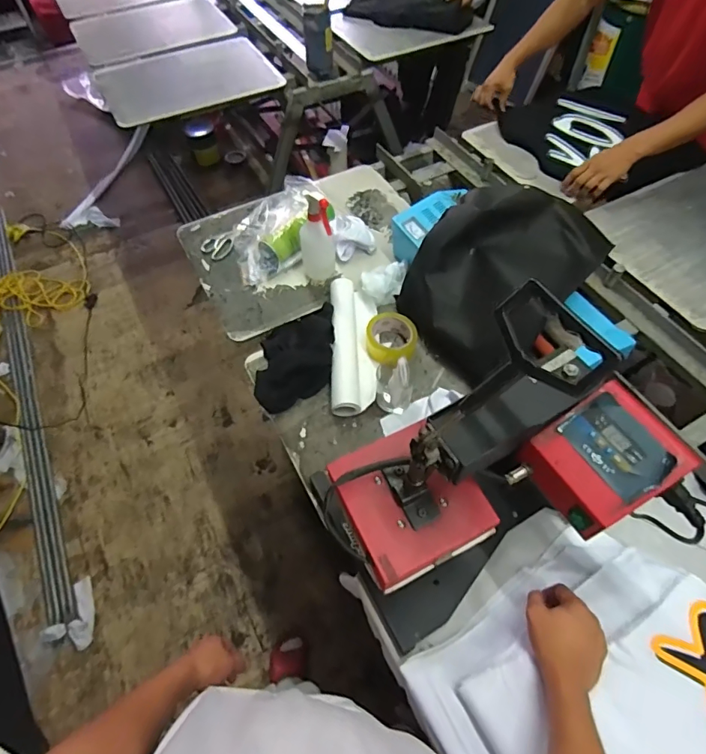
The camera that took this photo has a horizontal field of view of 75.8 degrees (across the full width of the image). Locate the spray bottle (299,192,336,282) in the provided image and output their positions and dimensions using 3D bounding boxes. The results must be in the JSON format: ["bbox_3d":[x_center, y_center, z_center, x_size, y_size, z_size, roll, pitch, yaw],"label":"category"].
[{"bbox_3d":[-0.076,-0.292,0.952,0.075,0.214,0.071,-6,58,-3],"label":"spray bottle"}]

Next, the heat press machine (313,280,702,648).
[{"bbox_3d":[0.155,0.119,0.543,0.325,0.420,0.232,-27,61,-15],"label":"heat press machine"}]

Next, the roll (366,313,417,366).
[{"bbox_3d":[0.076,-0.073,0.909,0.098,0.055,0.107,-1,58,1],"label":"roll"}]

